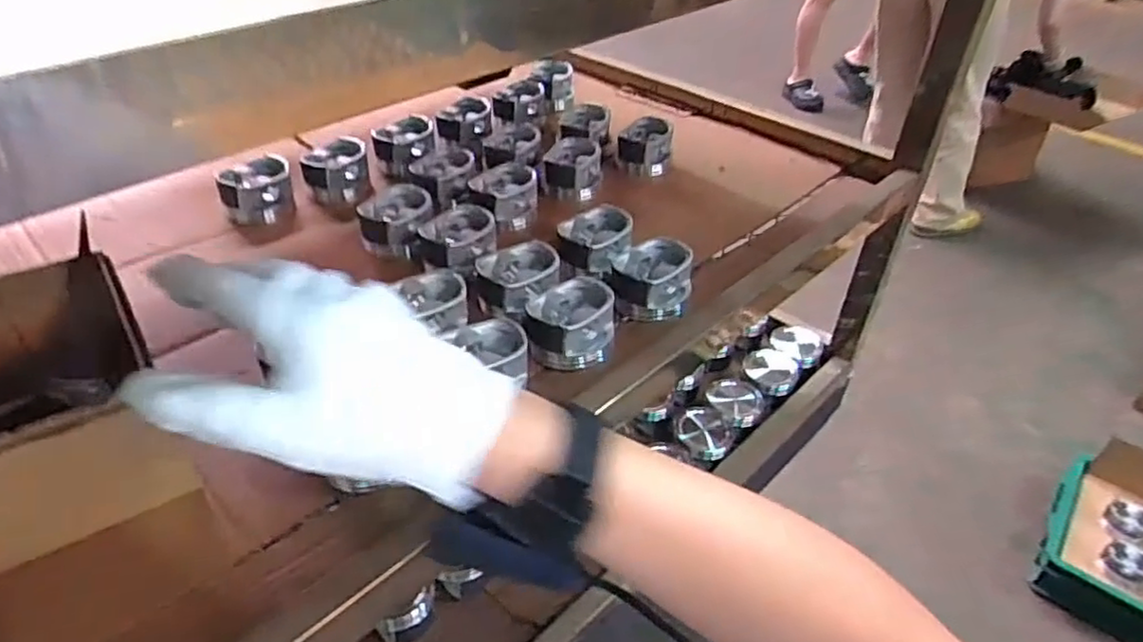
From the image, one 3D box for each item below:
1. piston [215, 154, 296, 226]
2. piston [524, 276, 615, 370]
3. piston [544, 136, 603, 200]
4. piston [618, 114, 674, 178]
[{"bbox_3d":[-0.356,-0.150,0.774,0.074,0.057,0.074,-16,43,-20],"label":"piston"},{"bbox_3d":[0.000,0.001,0.599,0.075,0.053,0.082,3,39,2],"label":"piston"},{"bbox_3d":[0.002,-0.183,0.824,0.070,0.048,0.076,3,39,2],"label":"piston"},{"bbox_3d":[0.093,-0.221,0.870,0.070,0.050,0.069,6,40,6],"label":"piston"}]

